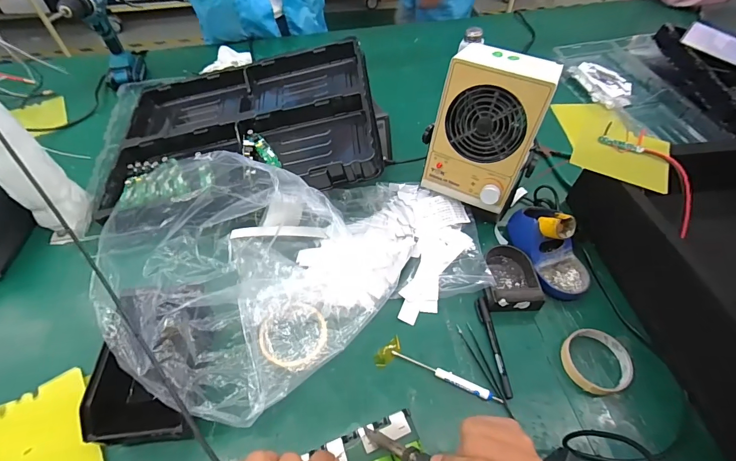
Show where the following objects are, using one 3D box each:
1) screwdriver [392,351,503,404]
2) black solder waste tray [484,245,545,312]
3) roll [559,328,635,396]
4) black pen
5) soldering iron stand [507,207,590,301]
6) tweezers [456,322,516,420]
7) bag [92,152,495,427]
[{"bbox_3d":[0.101,0.190,0.471,0.146,0.011,0.014,21,56,15],"label":"screwdriver"},{"bbox_3d":[0.216,0.064,0.553,0.078,0.032,0.111,-1,54,-1],"label":"black solder waste tray"},{"bbox_3d":[0.303,0.174,0.482,0.082,0.022,0.082,0,54,0],"label":"roll"},{"bbox_3d":[0.175,0.157,0.501,0.015,0.011,0.139,-5,54,-4],"label":"black pen"},{"bbox_3d":[0.291,0.021,0.560,0.084,0.082,0.155,-12,55,-9],"label":"soldering iron stand"},{"bbox_3d":[0.159,0.182,0.483,0.019,0.005,0.128,-17,56,-12],"label":"tweezers"},{"bbox_3d":[-0.067,0.054,0.505,0.514,0.114,0.316,-12,55,-9],"label":"bag"}]

